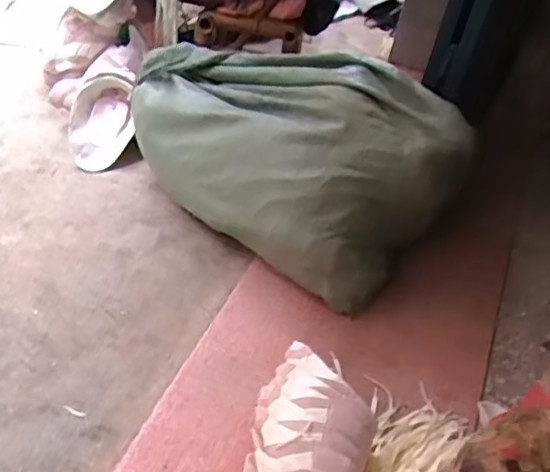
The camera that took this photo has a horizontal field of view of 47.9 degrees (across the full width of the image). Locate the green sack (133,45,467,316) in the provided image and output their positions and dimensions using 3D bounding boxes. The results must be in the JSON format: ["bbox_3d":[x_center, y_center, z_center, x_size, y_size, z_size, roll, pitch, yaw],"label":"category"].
[{"bbox_3d":[0.015,-0.203,1.275,0.667,0.297,0.380,35,47,24],"label":"green sack"}]

